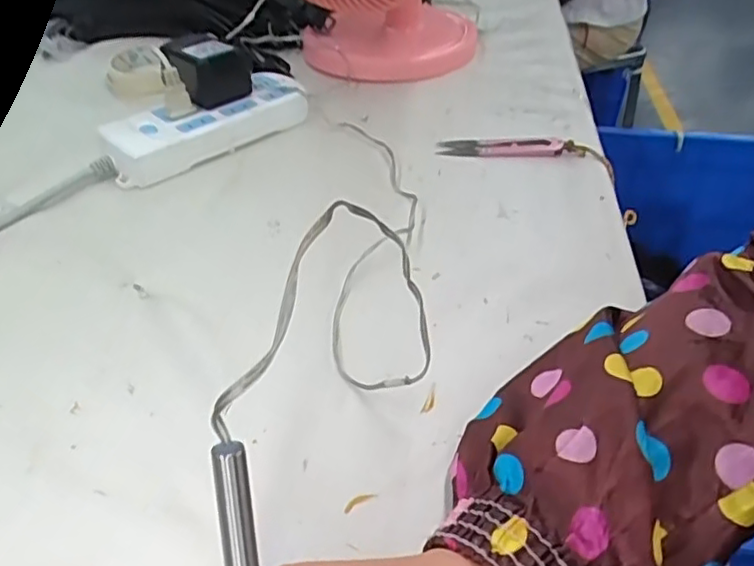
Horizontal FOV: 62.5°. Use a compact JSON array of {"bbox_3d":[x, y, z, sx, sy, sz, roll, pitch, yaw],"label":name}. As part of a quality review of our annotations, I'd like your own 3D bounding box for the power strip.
[{"bbox_3d":[-0.145,-0.135,0.543,0.181,0.037,0.074,-31,50,-32],"label":"power strip"}]

